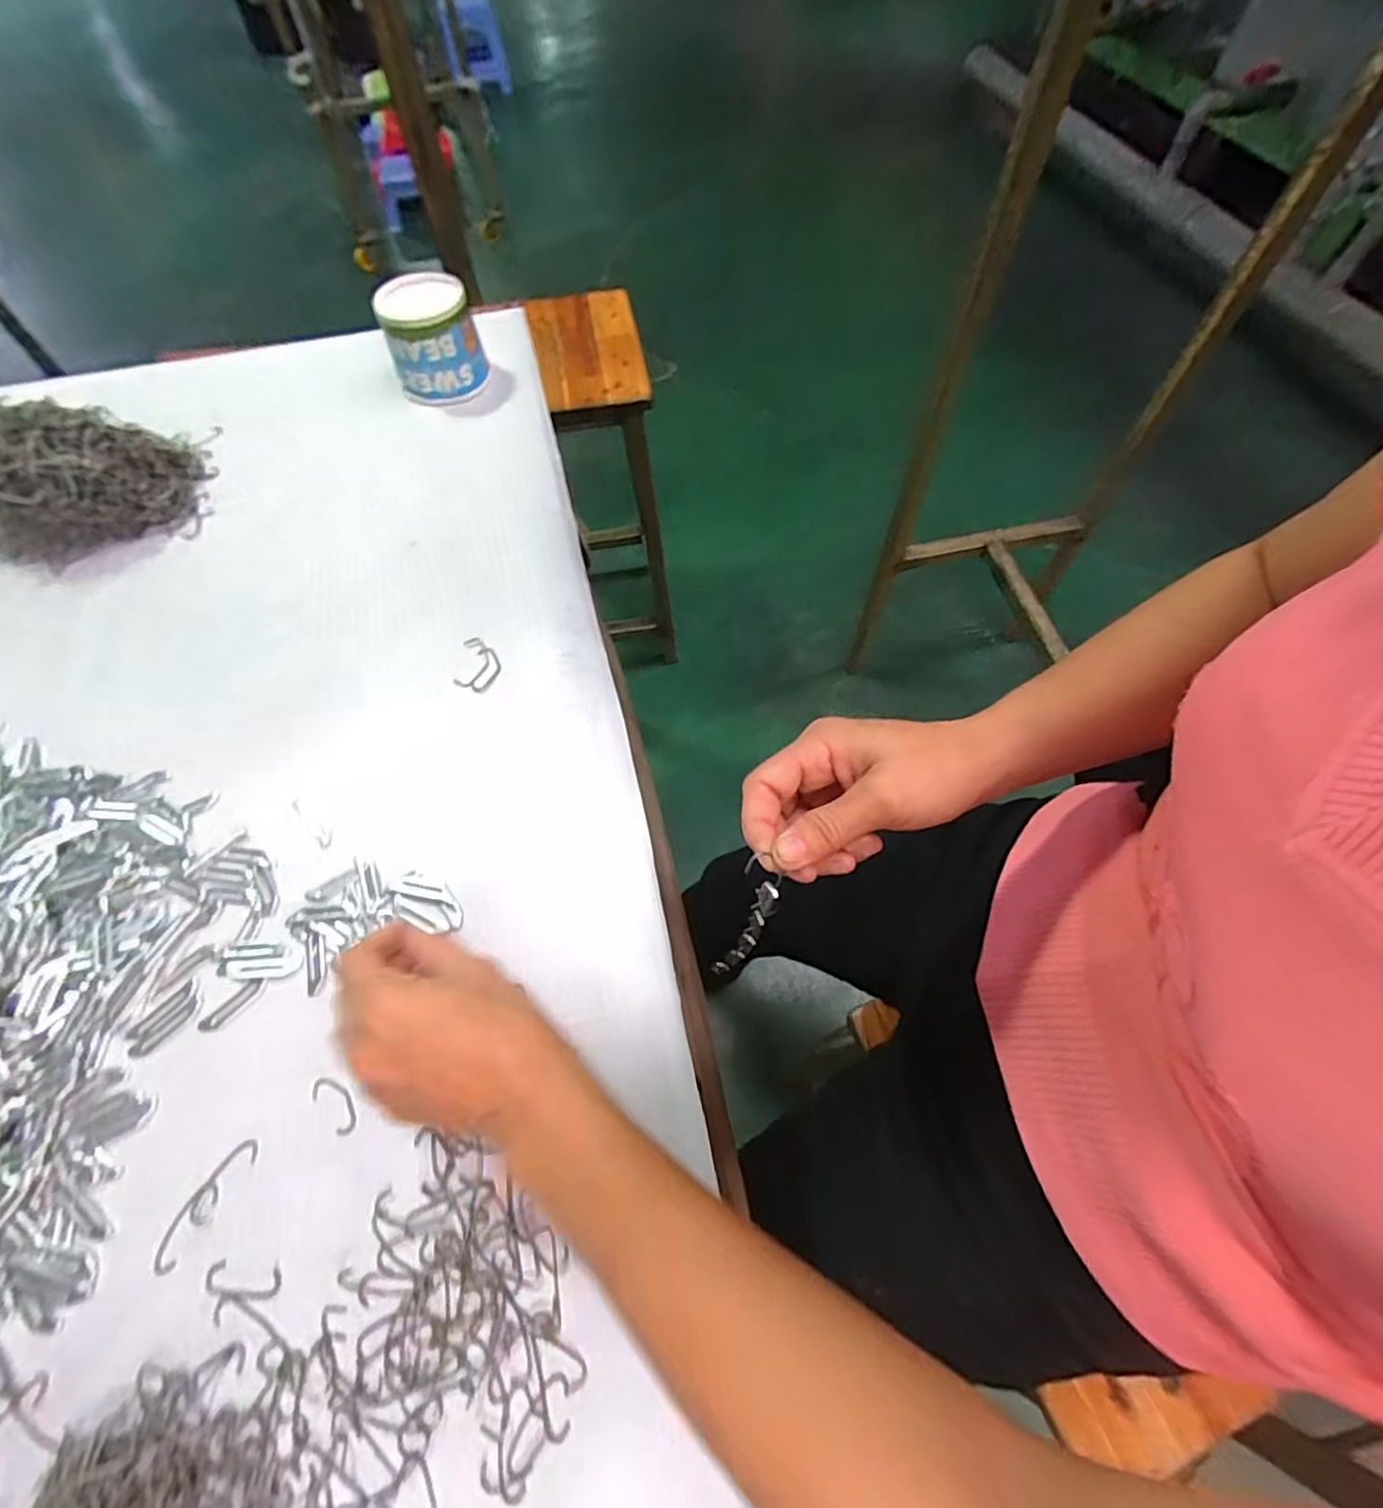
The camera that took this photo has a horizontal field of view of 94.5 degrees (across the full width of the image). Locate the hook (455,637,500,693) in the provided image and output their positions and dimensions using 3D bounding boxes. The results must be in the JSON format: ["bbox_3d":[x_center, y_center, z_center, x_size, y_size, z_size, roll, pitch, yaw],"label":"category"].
[{"bbox_3d":[-0.155,-0.065,0.467,0.030,0.006,0.042,6,62,5],"label":"hook"}]

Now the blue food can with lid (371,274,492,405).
[{"bbox_3d":[-0.244,-0.391,0.603,0.082,0.081,0.081,-20,63,-9],"label":"blue food can with lid"}]

